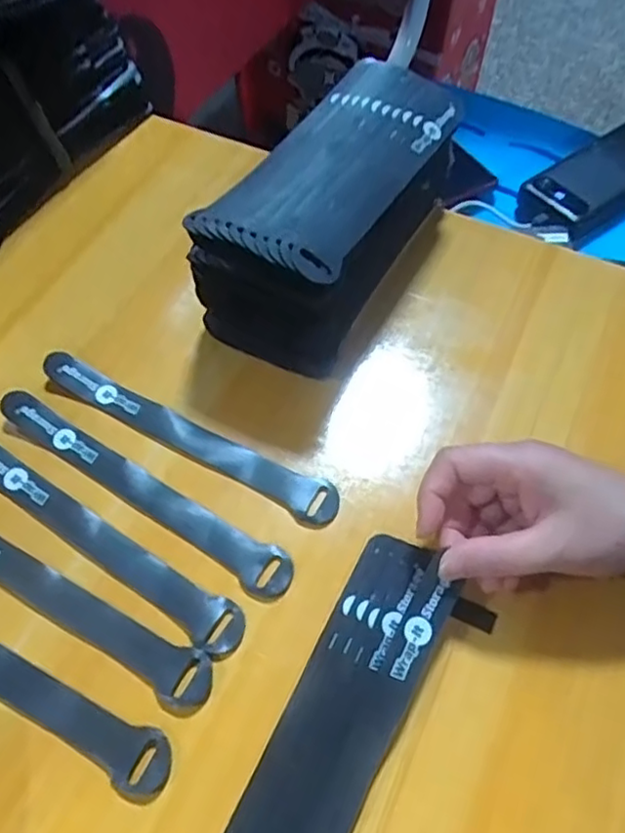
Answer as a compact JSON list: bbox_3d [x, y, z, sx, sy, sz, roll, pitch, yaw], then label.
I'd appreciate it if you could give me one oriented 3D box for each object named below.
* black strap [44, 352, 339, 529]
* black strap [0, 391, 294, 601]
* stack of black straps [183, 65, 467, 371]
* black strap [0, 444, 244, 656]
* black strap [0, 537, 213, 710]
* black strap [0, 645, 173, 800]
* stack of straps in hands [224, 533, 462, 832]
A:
[{"bbox_3d":[-0.077,0.010,0.391,0.206,0.008,0.024,25,62,16],"label":"black strap"},{"bbox_3d":[-0.100,0.039,0.375,0.207,0.008,0.024,30,63,18],"label":"black strap"},{"bbox_3d":[0.019,-0.140,0.415,0.090,0.090,0.217,24,61,14],"label":"stack of black straps"},{"bbox_3d":[-0.124,0.063,0.361,0.209,0.004,0.023,30,64,19],"label":"black strap"},{"bbox_3d":[-0.143,0.091,0.345,0.209,0.006,0.023,25,62,16],"label":"black strap"},{"bbox_3d":[-0.159,0.123,0.325,0.208,0.006,0.026,25,62,16],"label":"black strap"},{"bbox_3d":[0.010,0.147,0.300,0.052,0.022,0.197,24,65,16],"label":"stack of straps in hands"}]

